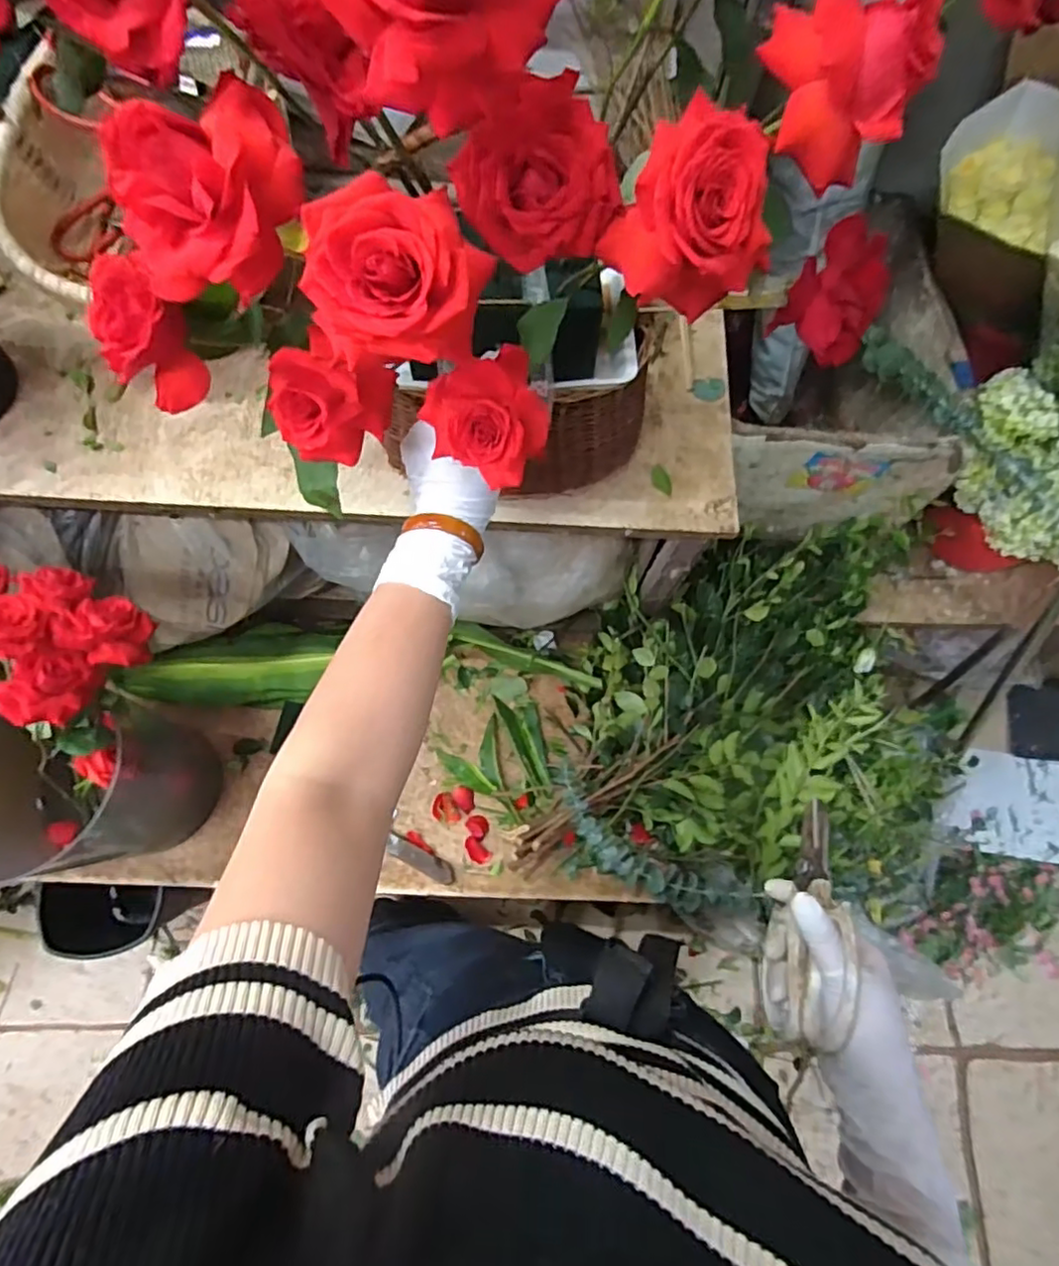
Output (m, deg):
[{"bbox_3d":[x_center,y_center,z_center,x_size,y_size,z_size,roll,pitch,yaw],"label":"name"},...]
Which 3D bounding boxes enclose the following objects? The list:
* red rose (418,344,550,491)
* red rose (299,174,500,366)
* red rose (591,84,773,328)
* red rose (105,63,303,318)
[{"bbox_3d":[-0.026,-0.128,0.386,0.068,0.050,0.059,-17,74,-7],"label":"red rose"},{"bbox_3d":[-0.061,-0.167,0.291,0.076,0.055,0.076,16,73,3],"label":"red rose"},{"bbox_3d":[0.078,-0.198,0.303,0.077,0.072,0.064,-20,74,-8],"label":"red rose"},{"bbox_3d":[-0.145,-0.201,0.288,0.087,0.051,0.071,-27,76,-10],"label":"red rose"}]

